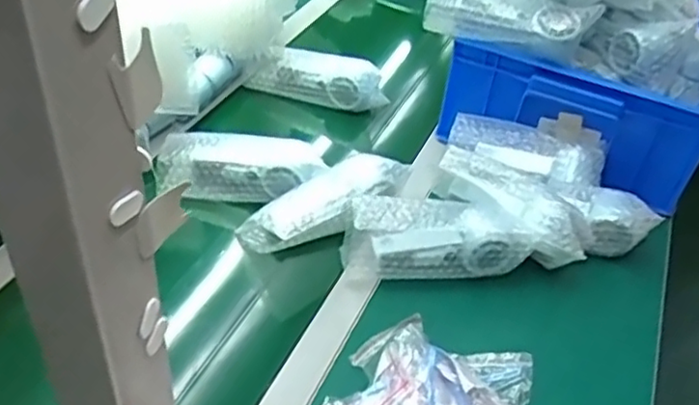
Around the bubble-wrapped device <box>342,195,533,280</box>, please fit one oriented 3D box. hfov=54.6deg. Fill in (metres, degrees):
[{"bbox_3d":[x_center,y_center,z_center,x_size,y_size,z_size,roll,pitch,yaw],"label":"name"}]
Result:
[{"bbox_3d":[0.096,0.039,0.756,0.194,0.070,0.068,-2,41,-12],"label":"bubble-wrapped device"}]

